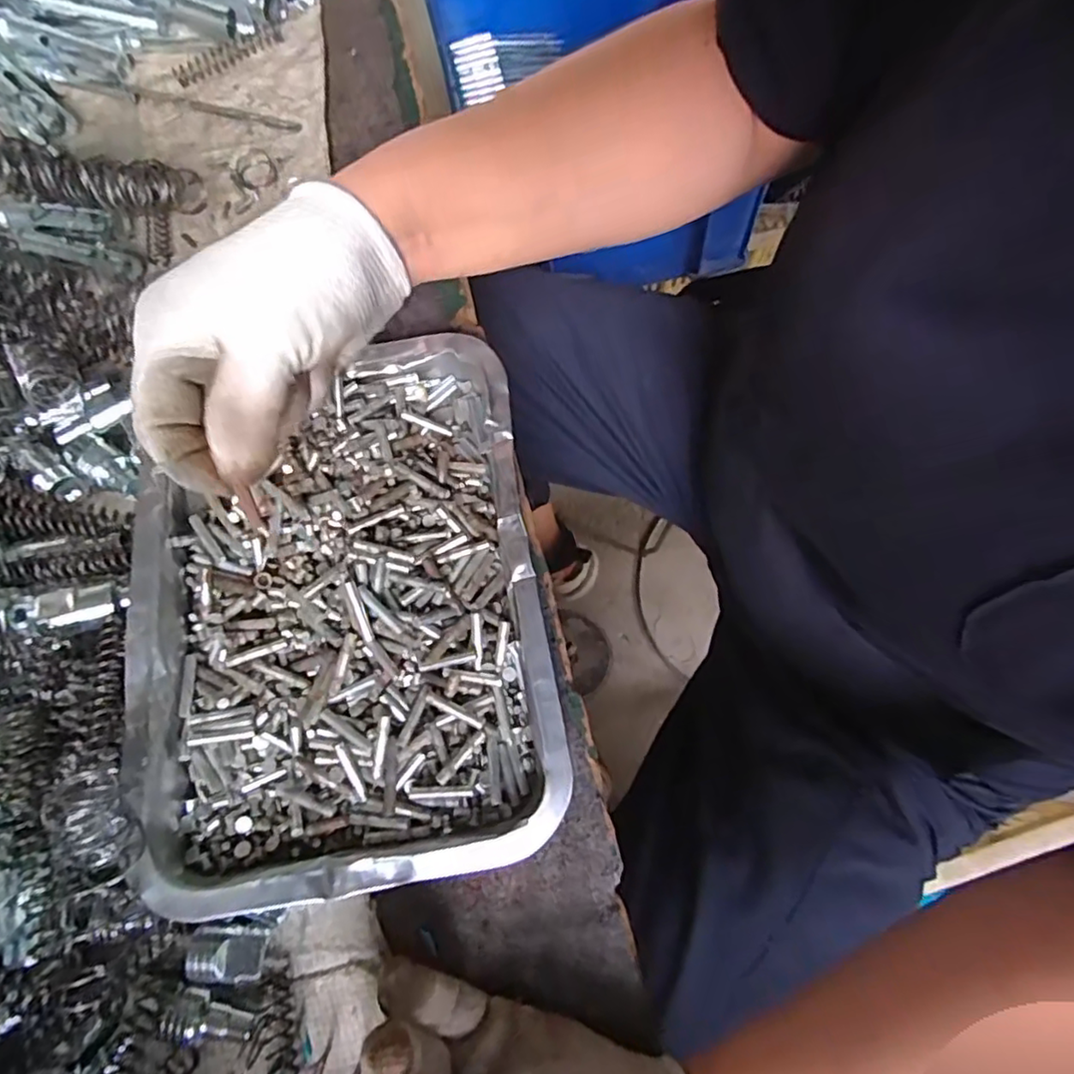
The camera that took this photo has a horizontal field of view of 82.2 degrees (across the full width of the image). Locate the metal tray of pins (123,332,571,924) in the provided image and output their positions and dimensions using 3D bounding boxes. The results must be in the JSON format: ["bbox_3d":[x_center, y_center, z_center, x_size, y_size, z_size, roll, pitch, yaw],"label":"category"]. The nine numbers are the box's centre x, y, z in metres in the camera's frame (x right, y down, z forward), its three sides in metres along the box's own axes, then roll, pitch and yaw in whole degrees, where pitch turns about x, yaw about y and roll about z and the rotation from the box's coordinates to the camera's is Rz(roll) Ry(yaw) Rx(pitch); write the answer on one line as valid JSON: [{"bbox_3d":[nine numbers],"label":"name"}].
[{"bbox_3d":[-0.091,0.027,0.286,0.180,0.029,0.241,-9,73,-2],"label":"metal tray of pins"}]

